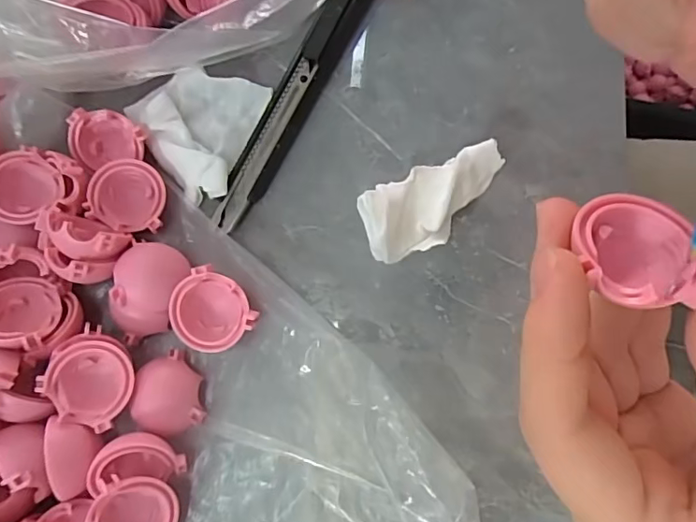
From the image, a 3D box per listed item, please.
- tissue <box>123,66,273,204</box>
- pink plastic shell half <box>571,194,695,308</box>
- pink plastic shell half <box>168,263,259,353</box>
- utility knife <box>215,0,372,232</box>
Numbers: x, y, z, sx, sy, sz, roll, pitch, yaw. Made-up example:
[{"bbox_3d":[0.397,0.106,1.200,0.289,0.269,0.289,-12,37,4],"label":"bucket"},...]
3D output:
[{"bbox_3d":[-0.068,-0.058,0.219,0.053,0.010,0.055,18,79,11],"label":"tissue"},{"bbox_3d":[0.067,-0.003,0.123,0.028,0.013,0.028,0,78,0],"label":"pink plastic shell half"},{"bbox_3d":[-0.052,0.020,0.199,0.029,0.014,0.029,-2,76,7],"label":"pink plastic shell half"},{"bbox_3d":[-0.020,-0.074,0.217,0.015,0.013,0.133,26,81,12],"label":"utility knife"}]

